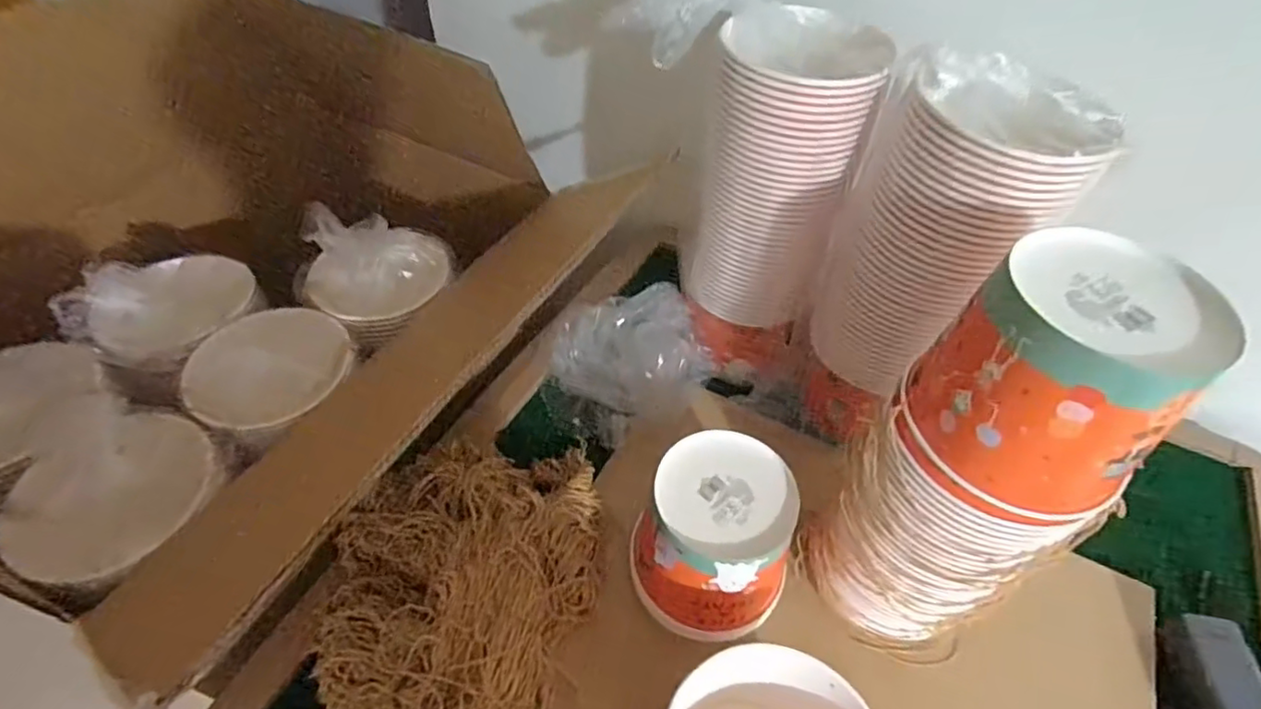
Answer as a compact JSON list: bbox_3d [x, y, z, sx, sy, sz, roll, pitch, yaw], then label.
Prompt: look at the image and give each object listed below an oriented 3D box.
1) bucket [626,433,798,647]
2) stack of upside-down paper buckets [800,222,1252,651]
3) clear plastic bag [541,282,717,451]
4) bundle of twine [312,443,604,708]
[{"bbox_3d":[0.077,0.176,0.604,0.135,0.142,0.140,2,49,-2],"label":"bucket"},{"bbox_3d":[0.287,0.103,0.524,0.151,0.399,0.151,-31,58,-27],"label":"stack of upside-down paper buckets"},{"bbox_3d":[-0.010,0.006,0.799,0.184,0.115,0.201,32,55,22],"label":"clear plastic bag"},{"bbox_3d":[-0.168,0.244,0.608,0.259,0.053,0.364,6,49,1],"label":"bundle of twine"}]

